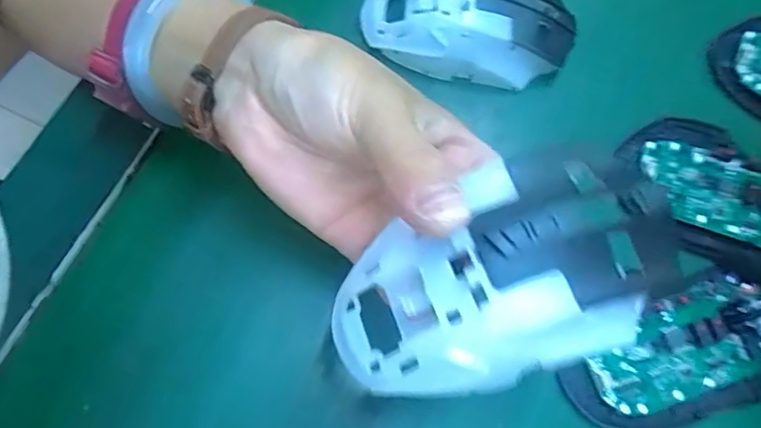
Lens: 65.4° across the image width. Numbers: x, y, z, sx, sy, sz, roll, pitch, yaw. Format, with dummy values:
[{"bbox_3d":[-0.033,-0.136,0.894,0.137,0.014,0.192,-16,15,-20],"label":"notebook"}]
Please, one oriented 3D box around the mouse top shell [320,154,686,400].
[{"bbox_3d":[0.036,0.023,0.193,0.104,0.042,0.059,-17,69,-4],"label":"mouse top shell"}]

